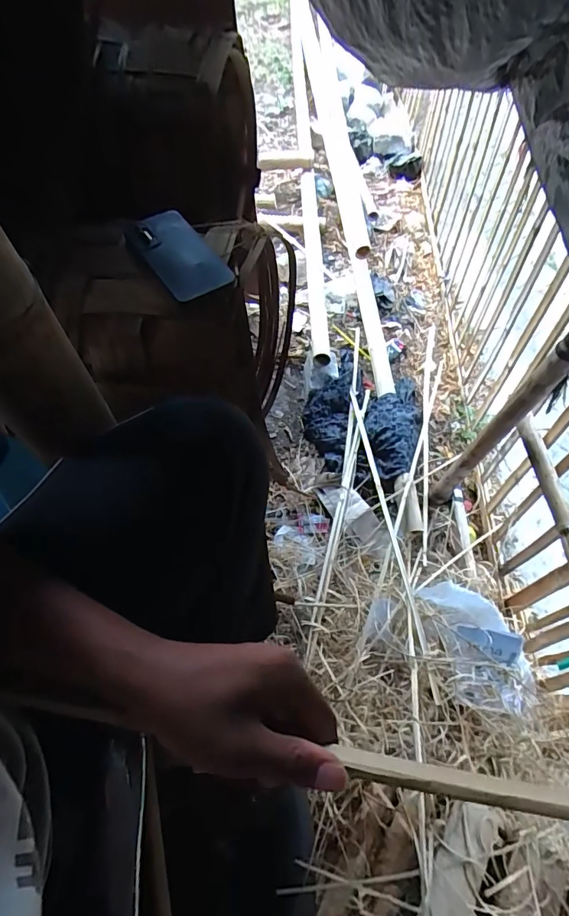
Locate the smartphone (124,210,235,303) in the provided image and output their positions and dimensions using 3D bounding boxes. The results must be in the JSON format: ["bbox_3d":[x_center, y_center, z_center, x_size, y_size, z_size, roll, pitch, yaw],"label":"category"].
[{"bbox_3d":[-0.126,-0.239,0.523,0.073,0.015,0.140,-36,69,-10],"label":"smartphone"}]

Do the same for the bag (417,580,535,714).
[{"bbox_3d":[0.462,0.436,1.050,0.192,0.063,0.283,-6,60,-4],"label":"bag"}]

